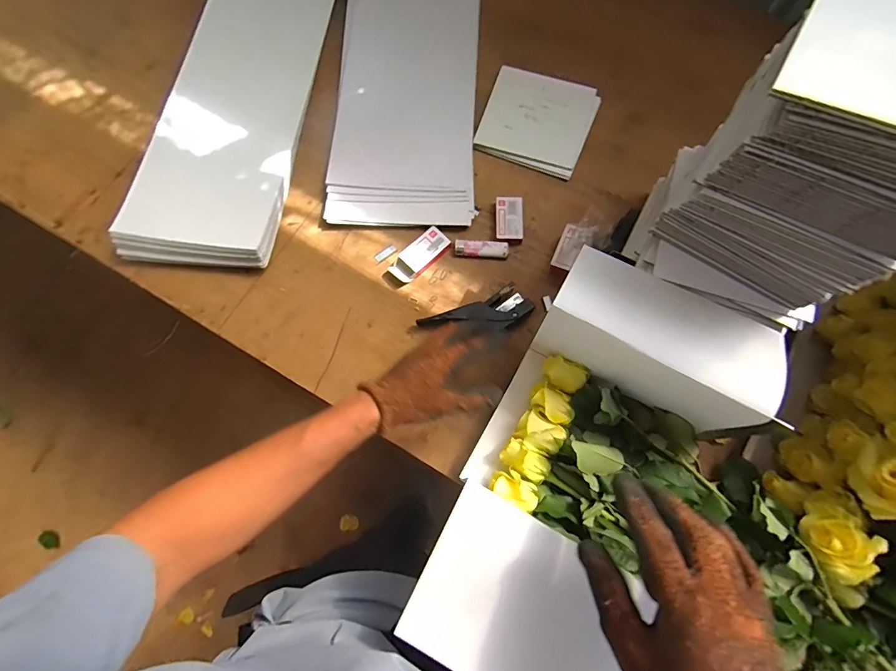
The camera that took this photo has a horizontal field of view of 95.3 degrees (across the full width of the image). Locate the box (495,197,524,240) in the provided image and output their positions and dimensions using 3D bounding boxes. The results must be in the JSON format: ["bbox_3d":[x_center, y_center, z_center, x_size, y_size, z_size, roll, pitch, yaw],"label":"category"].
[{"bbox_3d":[0.088,-0.168,0.590,0.040,0.013,0.067,1,75,2],"label":"box"}]

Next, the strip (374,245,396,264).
[{"bbox_3d":[-0.090,-0.117,0.587,0.034,0.004,0.012,-33,76,-7],"label":"strip"}]

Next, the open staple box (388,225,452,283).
[{"bbox_3d":[-0.039,-0.113,0.575,0.041,0.015,0.089,43,80,12],"label":"open staple box"}]

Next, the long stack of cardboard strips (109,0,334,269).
[{"bbox_3d":[-0.306,-0.415,0.626,0.204,0.047,0.639,7,75,4],"label":"long stack of cardboard strips"}]

